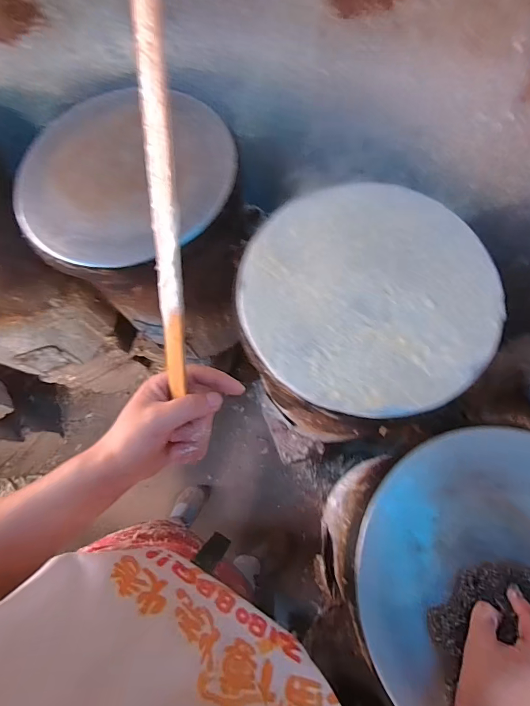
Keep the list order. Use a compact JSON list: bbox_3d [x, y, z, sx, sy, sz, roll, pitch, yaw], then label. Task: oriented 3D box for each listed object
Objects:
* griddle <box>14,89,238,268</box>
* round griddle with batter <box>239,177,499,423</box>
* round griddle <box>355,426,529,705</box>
[{"bbox_3d":[-0.231,-0.296,0.624,0.346,0.031,0.324,11,78,3],"label":"griddle"},{"bbox_3d":[0.149,-0.088,0.540,0.354,0.019,0.345,0,73,2],"label":"round griddle with batter"},{"bbox_3d":[0.295,0.278,0.435,0.360,0.042,0.360,8,73,4],"label":"round griddle"}]

